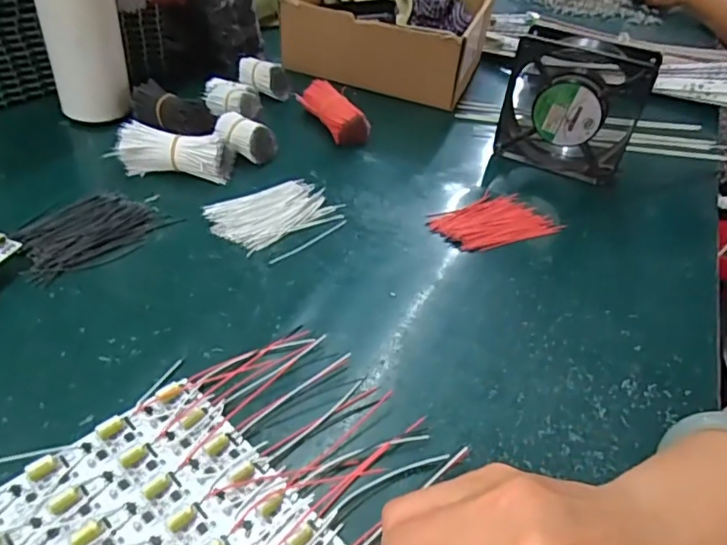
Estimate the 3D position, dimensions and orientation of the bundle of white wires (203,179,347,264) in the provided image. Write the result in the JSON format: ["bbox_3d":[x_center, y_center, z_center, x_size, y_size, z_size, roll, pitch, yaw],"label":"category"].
[{"bbox_3d":[-0.068,-0.046,0.459,0.100,0.006,0.083,-27,52,-33],"label":"bundle of white wires"}]

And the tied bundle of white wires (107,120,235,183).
[{"bbox_3d":[-0.164,-0.105,0.487,0.094,0.034,0.038,3,41,-5],"label":"tied bundle of white wires"}]

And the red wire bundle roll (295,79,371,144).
[{"bbox_3d":[-0.030,-0.166,0.575,0.033,0.032,0.095,-20,48,-28],"label":"red wire bundle roll"}]

